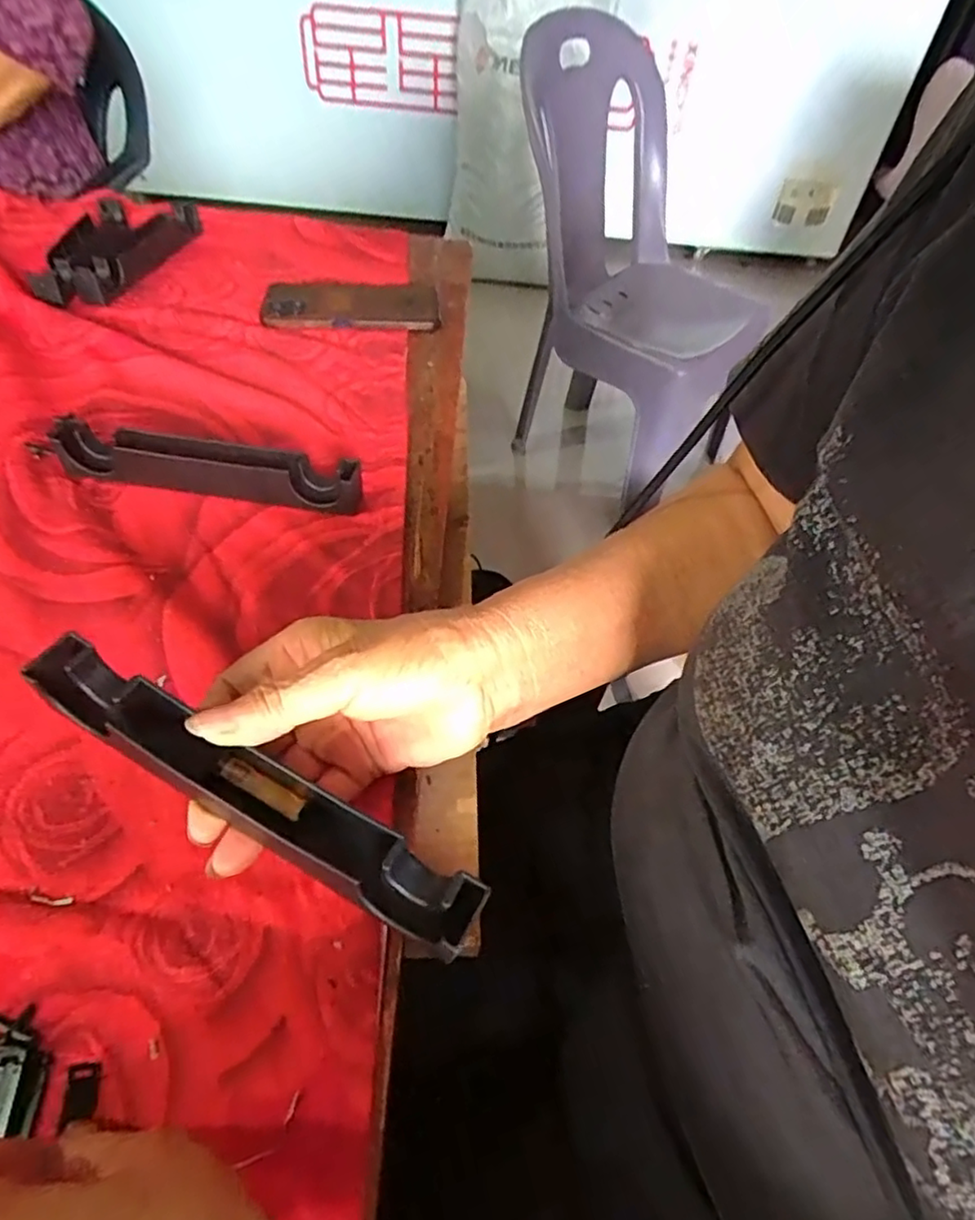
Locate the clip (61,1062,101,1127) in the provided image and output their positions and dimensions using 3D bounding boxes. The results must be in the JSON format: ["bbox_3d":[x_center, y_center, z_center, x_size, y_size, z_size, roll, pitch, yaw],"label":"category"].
[{"bbox_3d":[-0.142,0.169,0.229,0.010,0.005,0.017,-6,50,-9],"label":"clip"}]

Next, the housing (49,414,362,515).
[{"bbox_3d":[-0.186,-0.097,0.436,0.199,0.030,0.031,7,49,1],"label":"housing"}]

